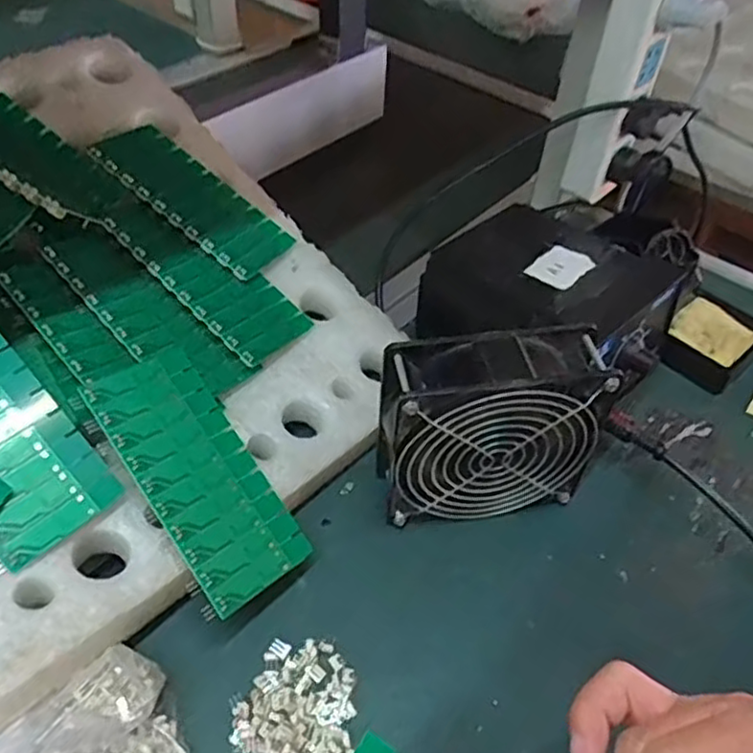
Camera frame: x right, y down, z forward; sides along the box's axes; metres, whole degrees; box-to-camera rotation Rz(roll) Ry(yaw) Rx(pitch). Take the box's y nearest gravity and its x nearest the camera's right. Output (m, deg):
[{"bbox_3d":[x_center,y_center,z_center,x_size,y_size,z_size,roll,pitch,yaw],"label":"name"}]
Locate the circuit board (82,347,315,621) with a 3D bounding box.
[{"bbox_3d":[-0.095,0.051,0.368,0.062,0.004,0.139,-29,81,-41],"label":"circuit board"}]

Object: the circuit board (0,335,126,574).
[{"bbox_3d":[-0.192,0.021,0.338,0.138,0.004,0.060,50,54,1],"label":"circuit board"}]

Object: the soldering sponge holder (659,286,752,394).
[{"bbox_3d":[0.253,-0.027,0.521,0.059,0.030,0.077,31,52,23],"label":"soldering sponge holder"}]

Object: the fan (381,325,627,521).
[{"bbox_3d":[0.062,0.034,0.392,0.121,0.124,0.044,-2,47,-6],"label":"fan"}]

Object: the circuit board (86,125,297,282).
[{"bbox_3d":[-0.123,-0.122,0.469,0.132,0.009,0.062,39,50,1],"label":"circuit board"}]

